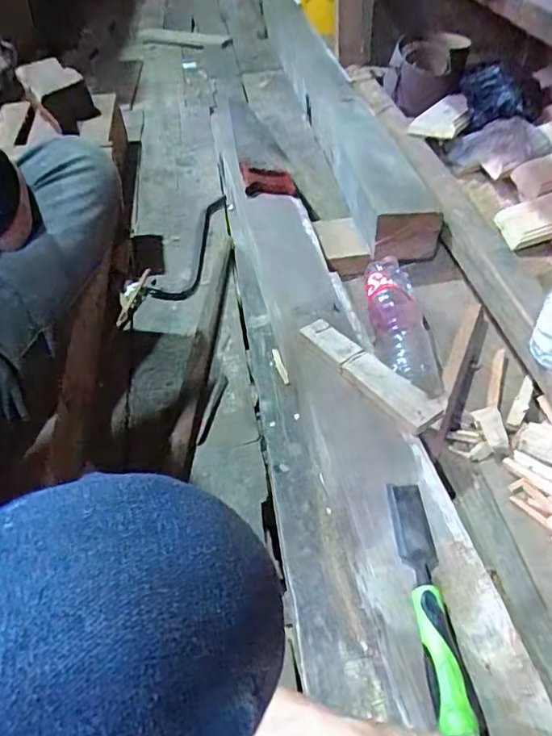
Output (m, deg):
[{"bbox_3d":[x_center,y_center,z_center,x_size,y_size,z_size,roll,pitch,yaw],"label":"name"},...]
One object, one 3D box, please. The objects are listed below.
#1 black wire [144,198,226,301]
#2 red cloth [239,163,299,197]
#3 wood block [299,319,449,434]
[{"bbox_3d":[-0.151,-0.258,1.136,0.085,0.013,0.363,13,51,14],"label":"black wire"},{"bbox_3d":[-0.014,-0.374,1.116,0.120,0.057,0.033,9,48,-8],"label":"red cloth"},{"bbox_3d":[0.123,0.001,0.733,0.053,0.022,0.218,-32,55,-23],"label":"wood block"}]

